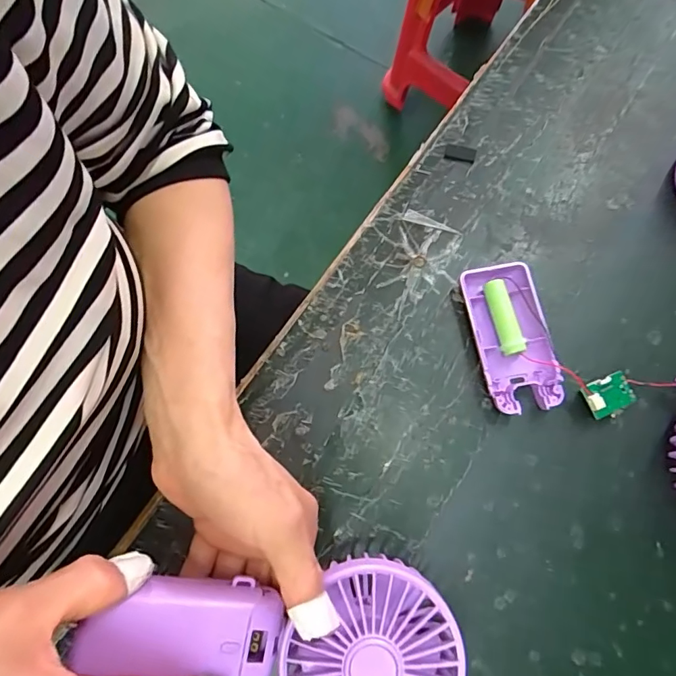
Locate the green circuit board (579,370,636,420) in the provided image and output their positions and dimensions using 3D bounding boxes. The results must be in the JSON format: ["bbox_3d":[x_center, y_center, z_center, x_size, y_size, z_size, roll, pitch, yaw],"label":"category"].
[{"bbox_3d":[0.160,0.034,0.276,0.030,0.006,0.020,-25,84,-12],"label":"green circuit board"}]

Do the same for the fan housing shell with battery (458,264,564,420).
[{"bbox_3d":[0.109,-0.001,0.295,0.044,0.018,0.092,-10,75,-1],"label":"fan housing shell with battery"}]

